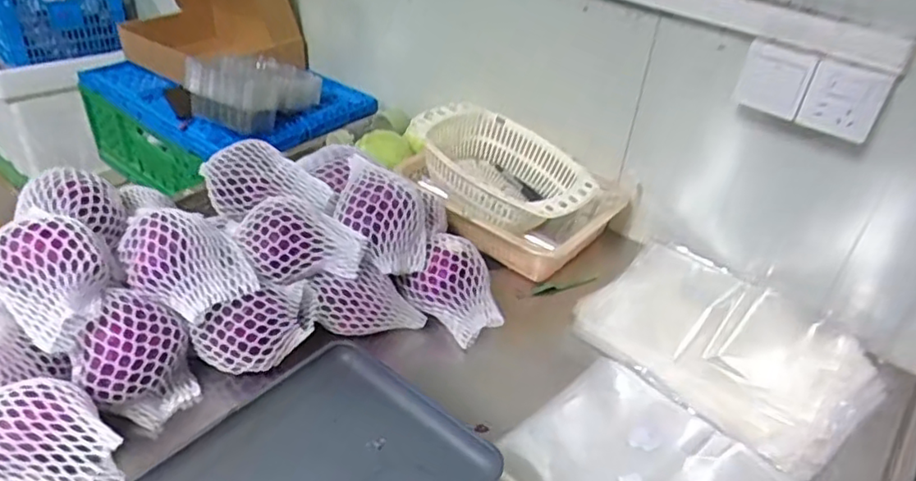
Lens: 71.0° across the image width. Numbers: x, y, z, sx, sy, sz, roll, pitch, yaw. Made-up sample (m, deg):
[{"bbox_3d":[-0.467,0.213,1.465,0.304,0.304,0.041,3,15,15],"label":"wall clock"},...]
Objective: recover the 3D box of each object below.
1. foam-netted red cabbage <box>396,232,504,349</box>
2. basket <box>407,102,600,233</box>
[{"bbox_3d":[0.005,0.066,0.940,0.142,0.095,0.112,25,41,24],"label":"foam-netted red cabbage"},{"bbox_3d":[0.070,-0.120,1.095,0.328,0.103,0.204,29,42,28],"label":"basket"}]

